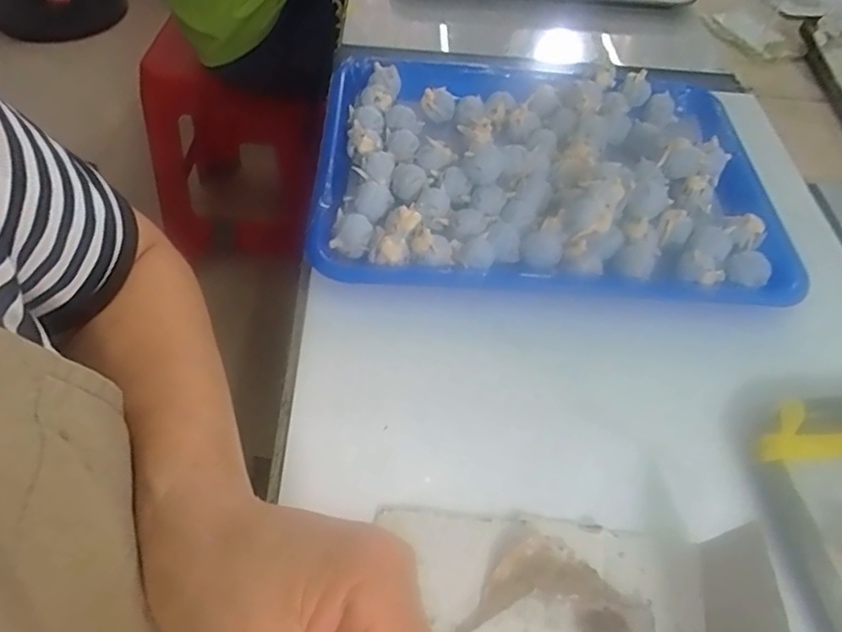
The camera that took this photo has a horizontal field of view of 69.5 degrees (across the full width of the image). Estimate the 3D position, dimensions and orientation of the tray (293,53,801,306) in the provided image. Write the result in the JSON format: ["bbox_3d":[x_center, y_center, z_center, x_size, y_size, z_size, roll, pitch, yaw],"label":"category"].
[{"bbox_3d":[0.092,-0.116,0.455,0.332,0.034,0.251,3,54,-3],"label":"tray"}]

